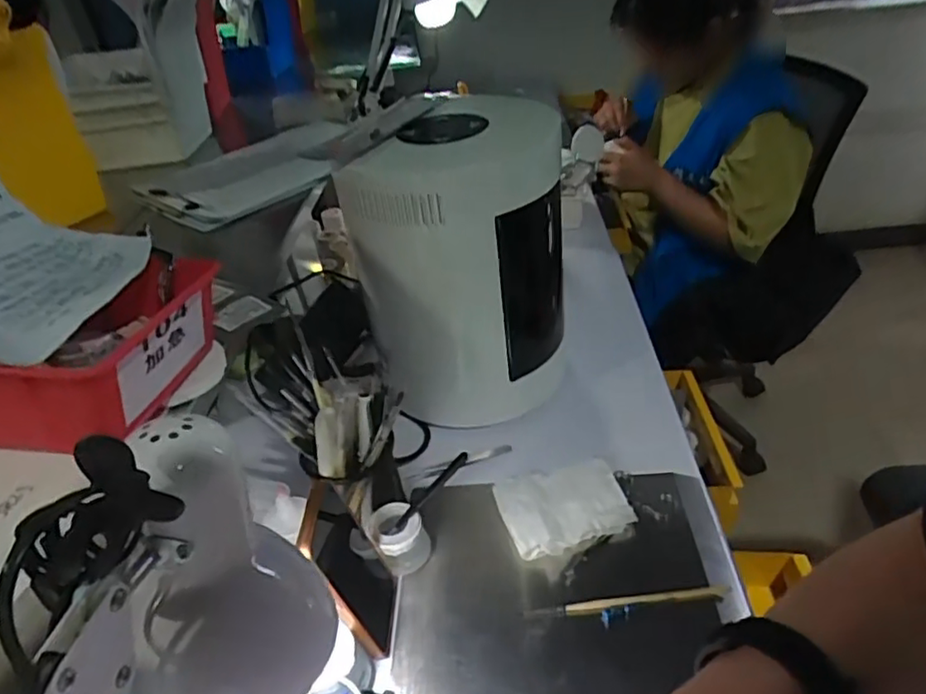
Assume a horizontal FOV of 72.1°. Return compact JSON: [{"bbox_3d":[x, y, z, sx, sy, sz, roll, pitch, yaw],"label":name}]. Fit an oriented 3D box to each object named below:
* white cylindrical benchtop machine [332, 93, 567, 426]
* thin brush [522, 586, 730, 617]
[{"bbox_3d":[0.007,-0.074,0.731,0.194,0.362,0.229,4,37,15],"label":"white cylindrical benchtop machine"},{"bbox_3d":[0.137,0.213,0.532,0.169,0.011,0.010,-6,36,1],"label":"thin brush"}]

